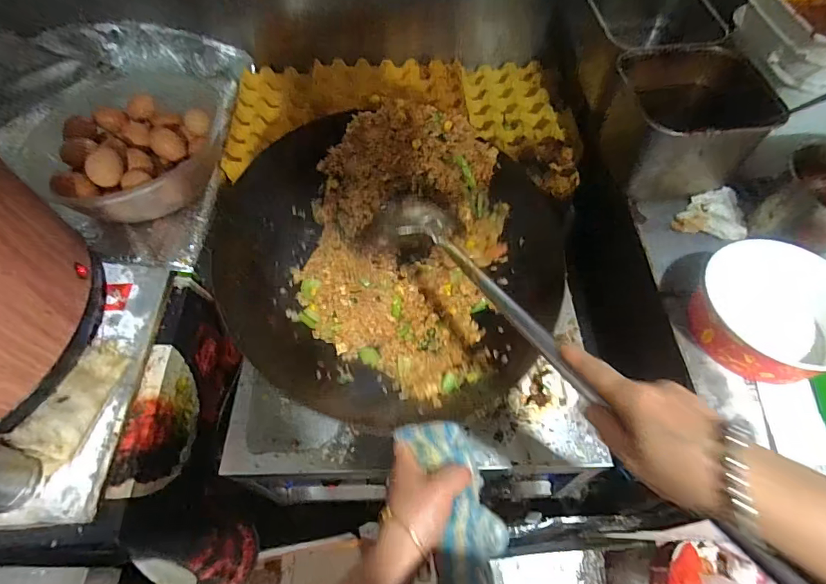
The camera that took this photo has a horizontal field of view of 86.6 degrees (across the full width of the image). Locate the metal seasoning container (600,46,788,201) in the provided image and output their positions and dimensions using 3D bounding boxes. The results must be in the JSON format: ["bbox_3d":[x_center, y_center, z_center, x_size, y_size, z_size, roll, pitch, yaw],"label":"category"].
[{"bbox_3d":[0.369,-0.230,0.612,0.143,0.134,0.156,-7,58,-3],"label":"metal seasoning container"}]

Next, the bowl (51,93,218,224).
[{"bbox_3d":[-0.447,-0.222,0.696,0.219,0.099,0.235,-1,58,1],"label":"bowl"}]

